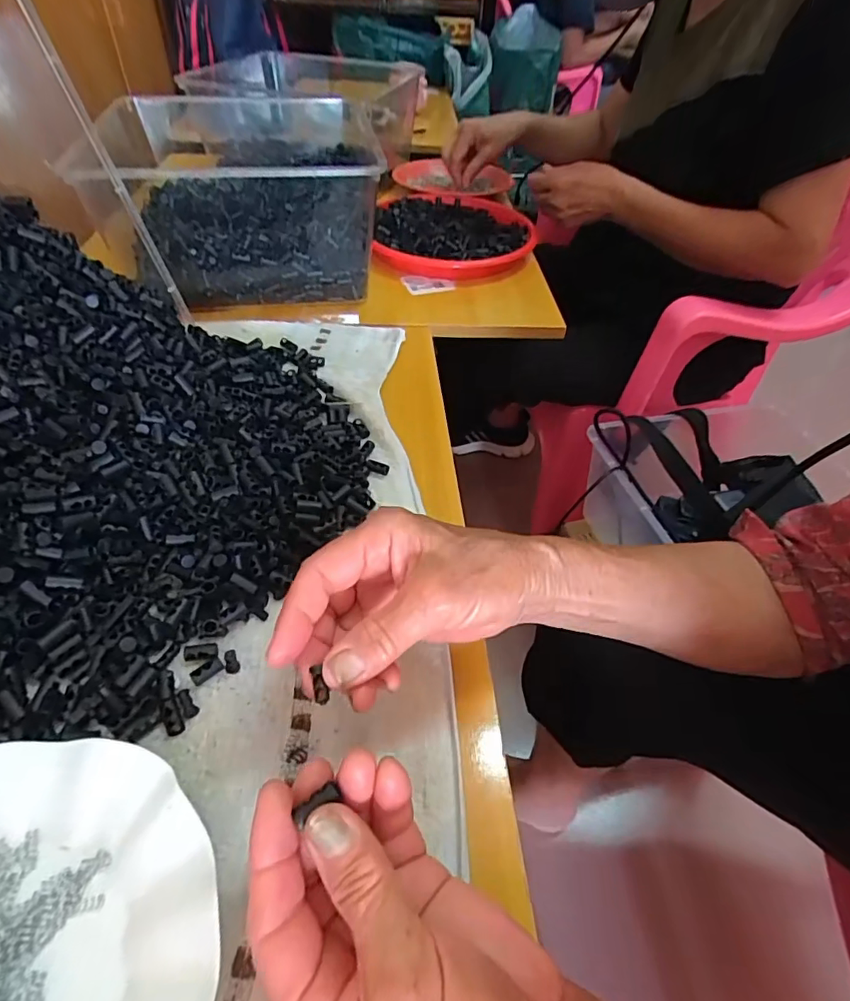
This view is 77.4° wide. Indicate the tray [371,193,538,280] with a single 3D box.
[{"bbox_3d":[0.042,-0.383,0.756,0.221,0.037,0.251,2,47,-3],"label":"tray"}]

